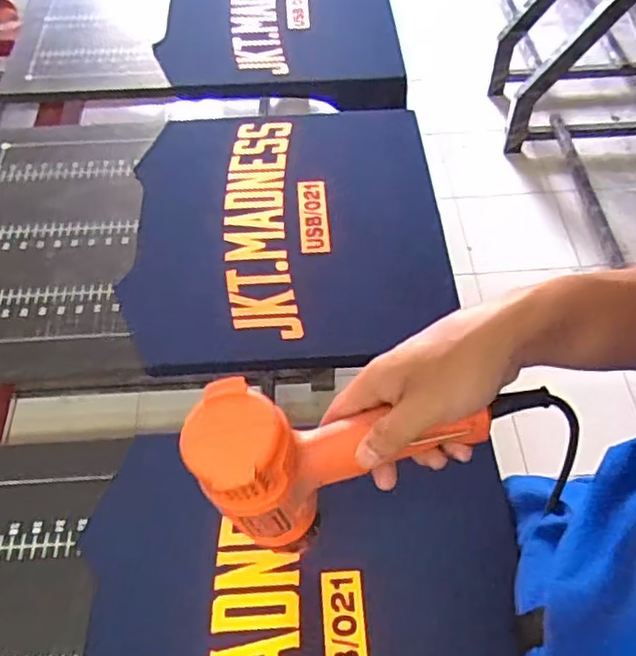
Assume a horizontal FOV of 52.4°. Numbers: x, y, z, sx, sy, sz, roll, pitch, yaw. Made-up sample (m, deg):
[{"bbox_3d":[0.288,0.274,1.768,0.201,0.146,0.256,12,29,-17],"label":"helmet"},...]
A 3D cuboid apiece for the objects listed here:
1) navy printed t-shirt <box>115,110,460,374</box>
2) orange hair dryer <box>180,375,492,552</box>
[{"bbox_3d":[-0.035,-0.130,0.784,0.359,0.018,0.389,-4,54,0],"label":"navy printed t-shirt"},{"bbox_3d":[0.013,0.081,0.416,0.177,0.111,0.069,-9,54,-4],"label":"orange hair dryer"}]

